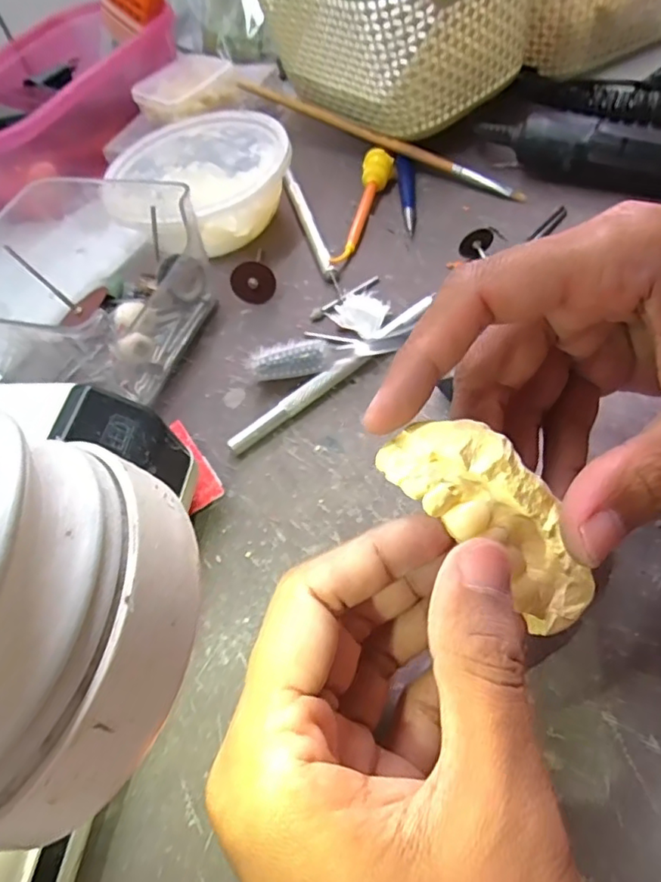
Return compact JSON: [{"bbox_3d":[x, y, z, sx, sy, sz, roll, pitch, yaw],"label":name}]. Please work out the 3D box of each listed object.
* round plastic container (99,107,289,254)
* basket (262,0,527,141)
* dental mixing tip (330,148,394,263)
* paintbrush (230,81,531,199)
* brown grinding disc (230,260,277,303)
[{"bbox_3d":[-0.072,-0.143,0.320,0.101,0.045,0.106,-6,55,8],"label":"round plastic container"},{"bbox_3d":[0.035,-0.271,0.357,0.127,0.089,0.174,-35,56,-13],"label":"basket"},{"bbox_3d":[0.019,-0.131,0.318,0.017,0.018,0.083,7,58,16],"label":"dental mixing tip"},{"bbox_3d":[0.023,-0.187,0.347,0.207,0.012,0.006,30,66,28],"label":"paintbrush"},{"bbox_3d":[-0.040,-0.081,0.292,0.023,0.022,0.004,14,39,-10],"label":"brown grinding disc"}]

